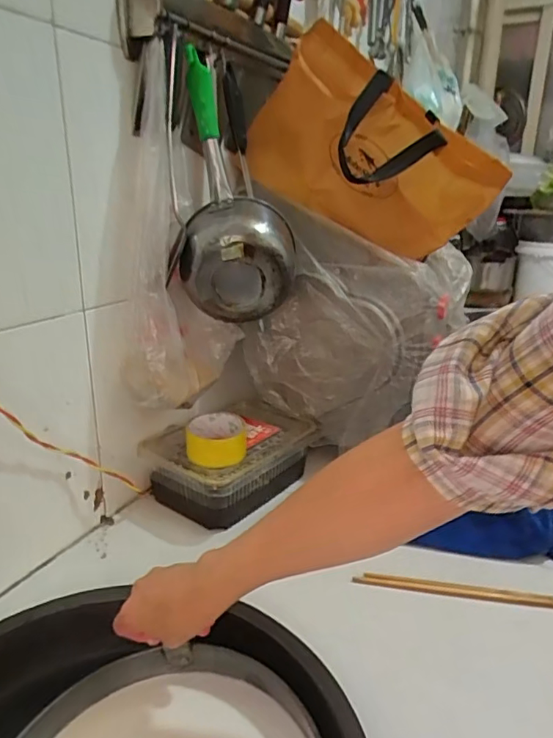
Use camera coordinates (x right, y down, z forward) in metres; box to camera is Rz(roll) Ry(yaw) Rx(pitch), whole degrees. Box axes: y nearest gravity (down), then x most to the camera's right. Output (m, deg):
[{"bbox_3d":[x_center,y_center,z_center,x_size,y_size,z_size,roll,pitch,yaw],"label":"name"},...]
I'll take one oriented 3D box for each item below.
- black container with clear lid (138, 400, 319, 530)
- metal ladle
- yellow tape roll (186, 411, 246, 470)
[{"bbox_3d":[-0.066,0.138,0.813,0.176,0.096,0.258,16,20,34],"label":"black container with clear lid"},{"bbox_3d":[-0.075,-0.241,0.697,0.137,0.353,0.102,-12,1,-34],"label":"metal ladle"},{"bbox_3d":[-0.085,0.100,0.748,0.082,0.048,0.080,4,16,-1],"label":"yellow tape roll"}]

